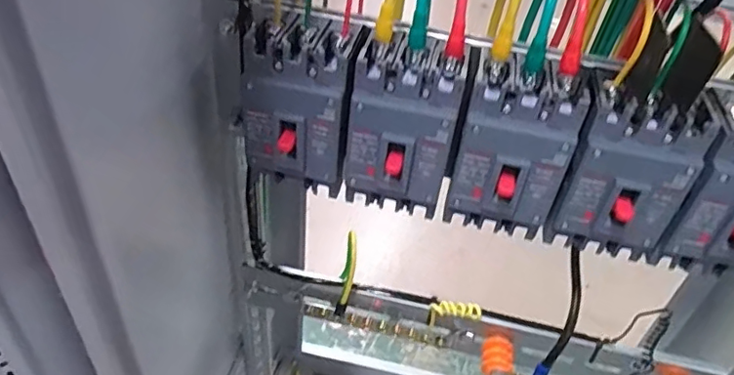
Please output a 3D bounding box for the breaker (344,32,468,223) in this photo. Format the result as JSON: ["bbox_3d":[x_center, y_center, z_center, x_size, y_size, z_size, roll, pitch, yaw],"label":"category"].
[{"bbox_3d":[0.026,-0.040,0.424,0.078,0.119,0.062,11,42,3],"label":"breaker"}]

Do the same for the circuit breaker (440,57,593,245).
[{"bbox_3d":[0.107,-0.027,0.415,0.081,0.118,0.064,11,42,4],"label":"circuit breaker"}]

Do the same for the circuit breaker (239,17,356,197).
[{"bbox_3d":[-0.054,-0.064,0.432,0.078,0.109,0.067,7,42,-1],"label":"circuit breaker"}]

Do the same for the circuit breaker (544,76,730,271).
[{"bbox_3d":[0.185,-0.010,0.406,0.081,0.116,0.064,14,42,8],"label":"circuit breaker"}]

